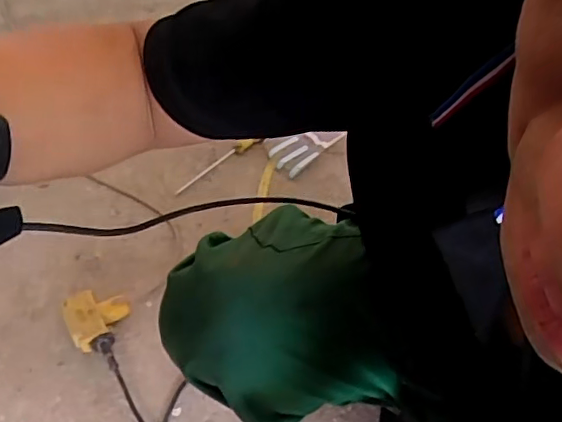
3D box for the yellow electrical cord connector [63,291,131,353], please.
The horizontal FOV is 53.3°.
[{"bbox_3d":[-0.272,0.155,0.833,0.091,0.050,0.080,-28,59,-20],"label":"yellow electrical cord connector"}]

